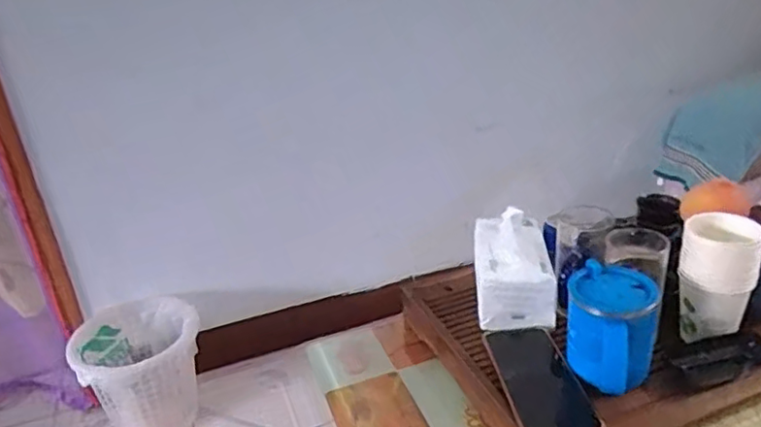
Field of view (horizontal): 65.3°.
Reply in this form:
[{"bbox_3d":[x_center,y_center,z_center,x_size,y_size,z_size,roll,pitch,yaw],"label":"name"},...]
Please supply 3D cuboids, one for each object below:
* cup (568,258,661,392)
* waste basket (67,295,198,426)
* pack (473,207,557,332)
[{"bbox_3d":[0.231,0.116,0.600,0.087,0.096,0.083,0,26,0],"label":"cup"},{"bbox_3d":[-0.505,0.353,1.280,0.248,0.249,0.217,-11,27,-13],"label":"waste basket"},{"bbox_3d":[0.157,0.067,0.711,0.088,0.111,0.086,-3,26,4],"label":"pack"}]

